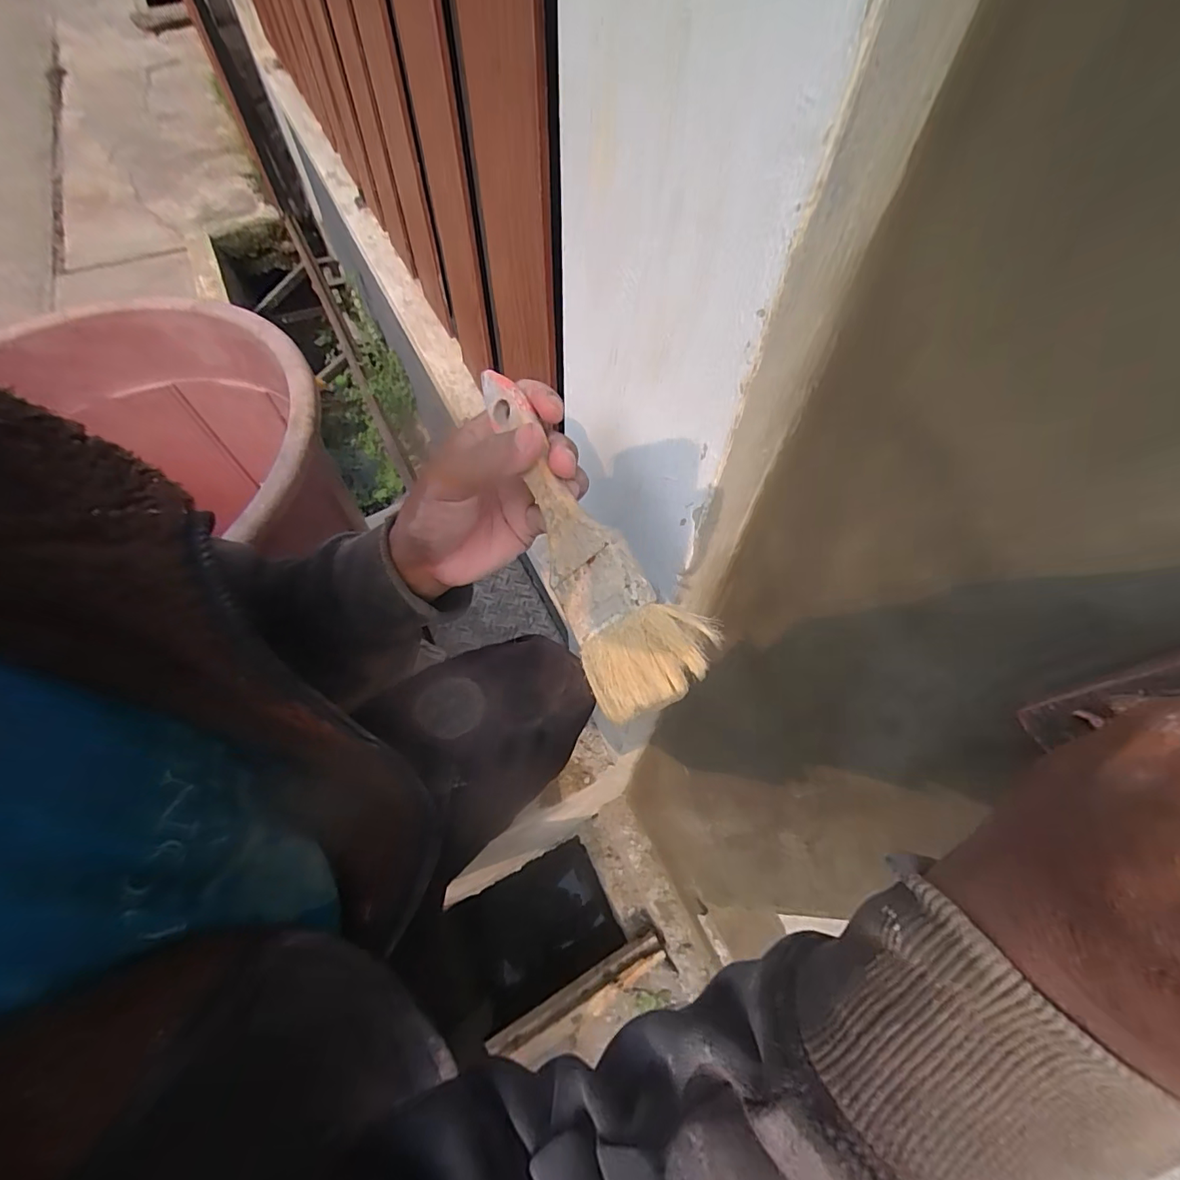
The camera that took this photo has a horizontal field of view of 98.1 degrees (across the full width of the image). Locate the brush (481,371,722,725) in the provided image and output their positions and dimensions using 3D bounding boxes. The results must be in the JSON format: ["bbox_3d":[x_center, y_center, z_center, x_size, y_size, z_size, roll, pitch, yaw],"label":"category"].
[{"bbox_3d":[-0.001,-0.035,0.238,0.011,0.065,0.183,-2,67,-51],"label":"brush"}]

